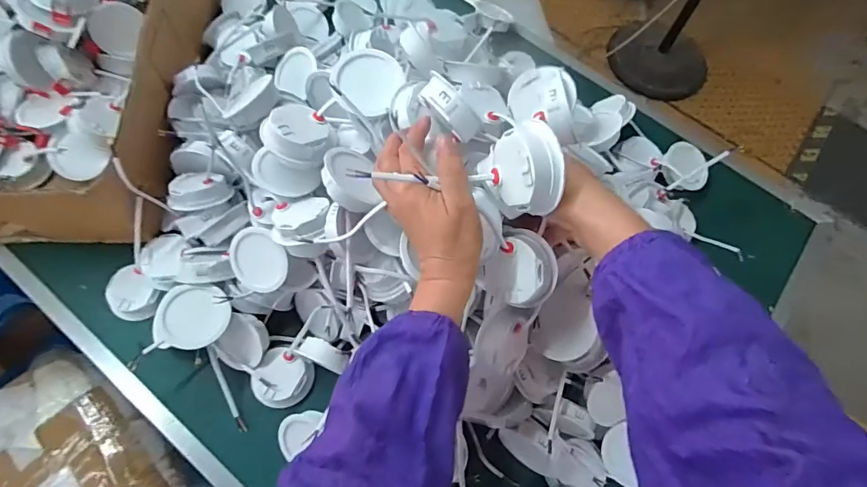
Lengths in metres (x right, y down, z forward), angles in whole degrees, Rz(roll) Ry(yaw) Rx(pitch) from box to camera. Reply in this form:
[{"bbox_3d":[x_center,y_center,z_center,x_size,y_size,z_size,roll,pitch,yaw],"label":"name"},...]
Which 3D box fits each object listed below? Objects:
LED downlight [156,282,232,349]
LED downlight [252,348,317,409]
[{"bbox_3d":[-0.269,0.083,0.515,0.079,0.029,0.072,7,93,-2],"label":"LED downlight"},{"bbox_3d":[-0.180,0.161,0.543,0.065,0.021,0.063,30,69,9],"label":"LED downlight"}]

